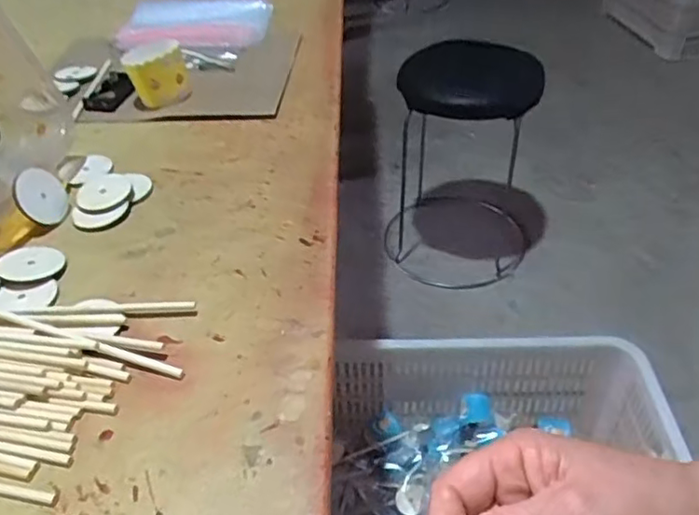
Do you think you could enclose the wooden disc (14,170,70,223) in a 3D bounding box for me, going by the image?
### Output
[{"bbox_3d":[-0.229,-0.045,0.458,0.005,0.041,0.038,-8,54,38],"label":"wooden disc"}]

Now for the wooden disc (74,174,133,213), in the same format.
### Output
[{"bbox_3d":[-0.191,-0.049,0.471,0.044,0.009,0.039,10,55,4],"label":"wooden disc"}]

